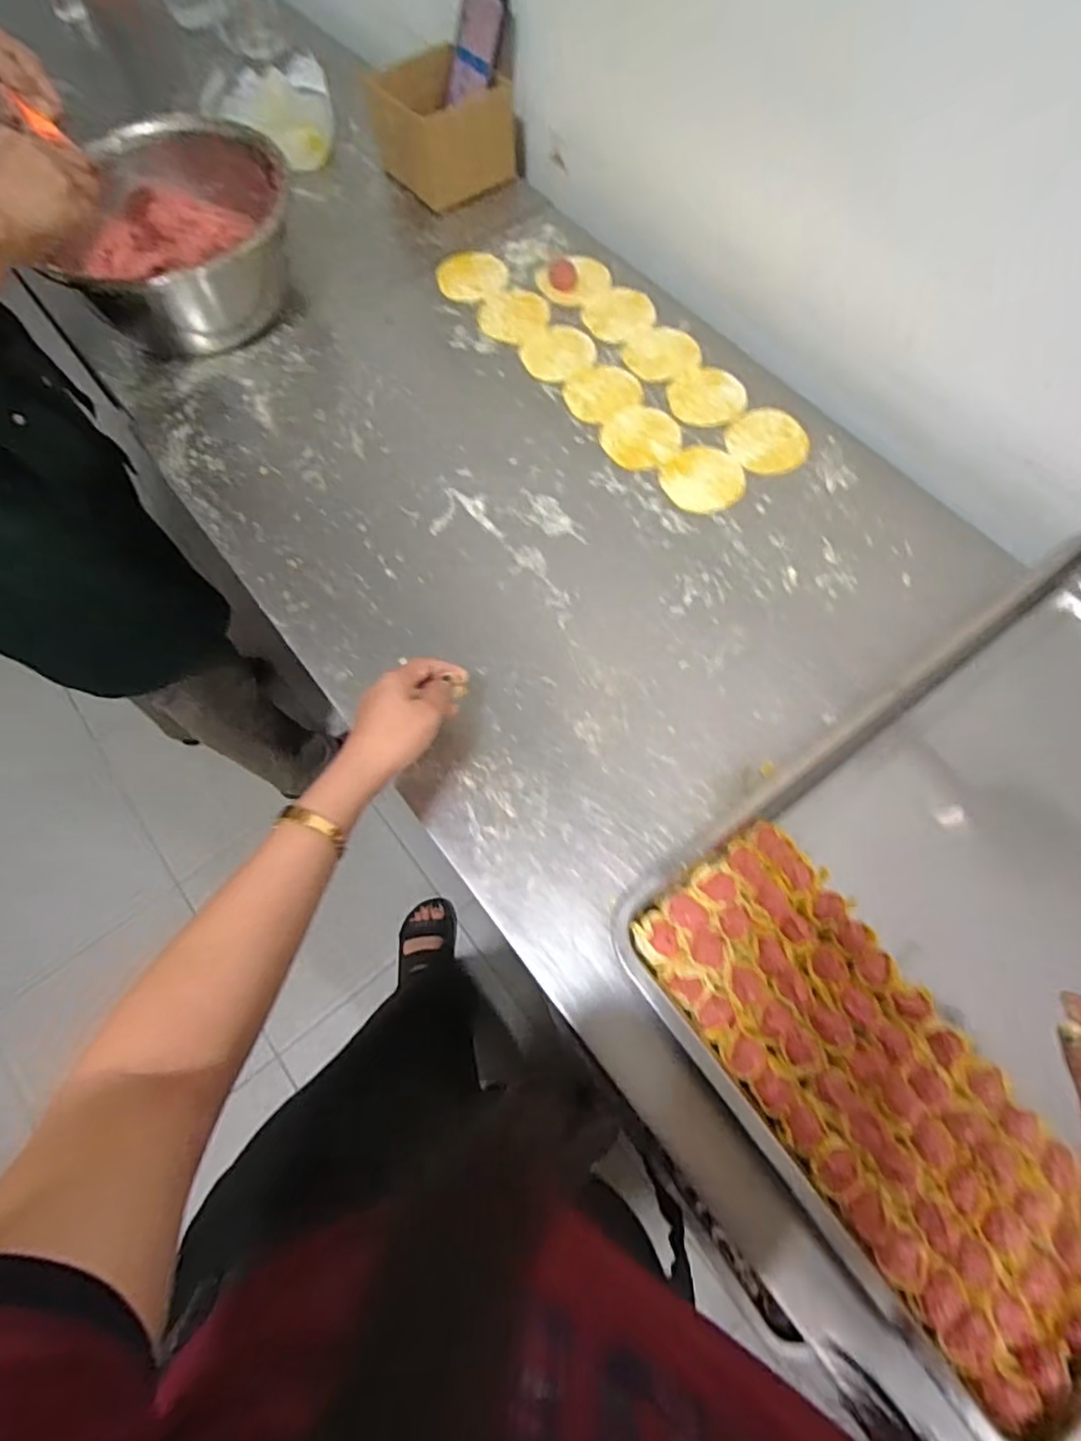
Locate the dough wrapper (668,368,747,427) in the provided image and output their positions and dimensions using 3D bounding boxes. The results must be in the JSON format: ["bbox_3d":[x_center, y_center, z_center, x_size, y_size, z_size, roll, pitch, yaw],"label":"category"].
[{"bbox_3d":[0.185,-0.360,0.745,0.080,0.005,0.080,0,71,1],"label":"dough wrapper"}]

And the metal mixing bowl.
[{"bbox_3d":[-0.397,-0.546,0.754,0.231,0.136,0.239,-10,68,-4],"label":"metal mixing bowl"}]

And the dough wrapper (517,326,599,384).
[{"bbox_3d":[0.020,-0.428,0.778,0.080,0.004,0.078,-1,71,3],"label":"dough wrapper"}]

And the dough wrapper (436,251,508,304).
[{"bbox_3d":[-0.086,-0.554,0.831,0.085,0.004,0.092,0,68,0],"label":"dough wrapper"}]

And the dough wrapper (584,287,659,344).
[{"bbox_3d":[0.096,-0.490,0.803,0.088,0.004,0.088,0,68,0],"label":"dough wrapper"}]

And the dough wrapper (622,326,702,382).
[{"bbox_3d":[0.140,-0.425,0.771,0.082,0.008,0.082,0,68,0],"label":"dough wrapper"}]

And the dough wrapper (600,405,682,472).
[{"bbox_3d":[0.110,-0.310,0.727,0.083,0.006,0.082,0,68,0],"label":"dough wrapper"}]

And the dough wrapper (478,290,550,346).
[{"bbox_3d":[-0.032,-0.490,0.804,0.084,0.004,0.084,0,68,0],"label":"dough wrapper"}]

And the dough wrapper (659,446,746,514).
[{"bbox_3d":[0.171,-0.255,0.703,0.082,0.004,0.084,0,68,0],"label":"dough wrapper"}]

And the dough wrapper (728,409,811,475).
[{"bbox_3d":[0.246,-0.302,0.722,0.083,0.004,0.087,0,68,0],"label":"dough wrapper"}]

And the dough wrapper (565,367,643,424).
[{"bbox_3d":[0.069,-0.372,0.755,0.085,0.006,0.080,0,68,0],"label":"dough wrapper"}]

